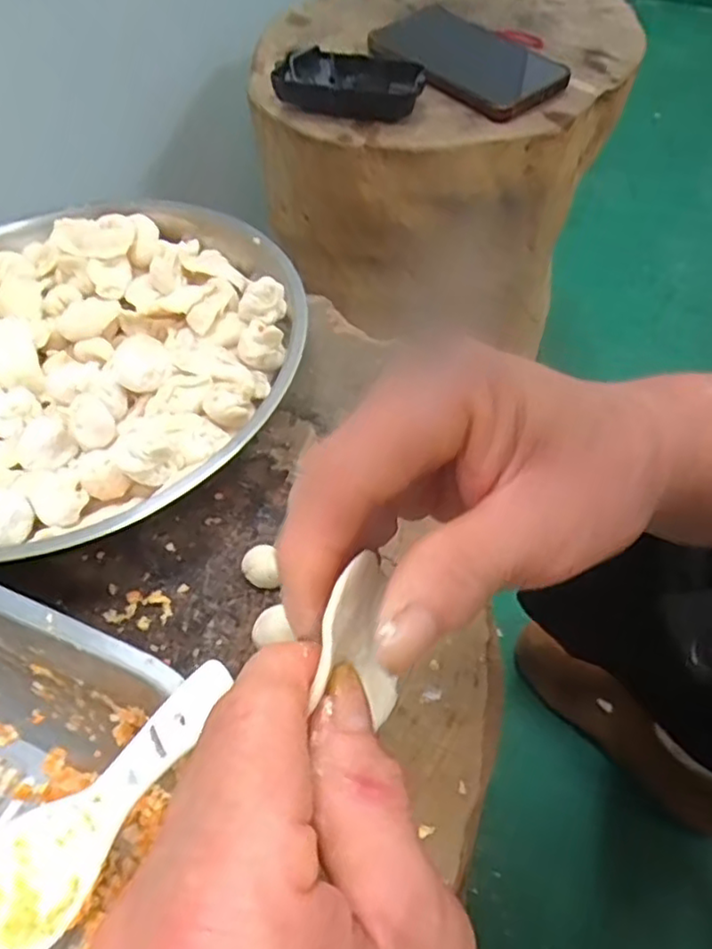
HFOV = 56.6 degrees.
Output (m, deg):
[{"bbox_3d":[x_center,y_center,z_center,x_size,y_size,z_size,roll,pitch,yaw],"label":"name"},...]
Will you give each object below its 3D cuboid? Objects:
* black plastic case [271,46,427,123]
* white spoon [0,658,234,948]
[{"bbox_3d":[-0.004,-0.294,0.496,0.109,0.030,0.051,19,55,17],"label":"black plastic case"},{"bbox_3d":[-0.086,0.109,0.213,0.133,0.023,0.040,-50,54,19],"label":"white spoon"}]

